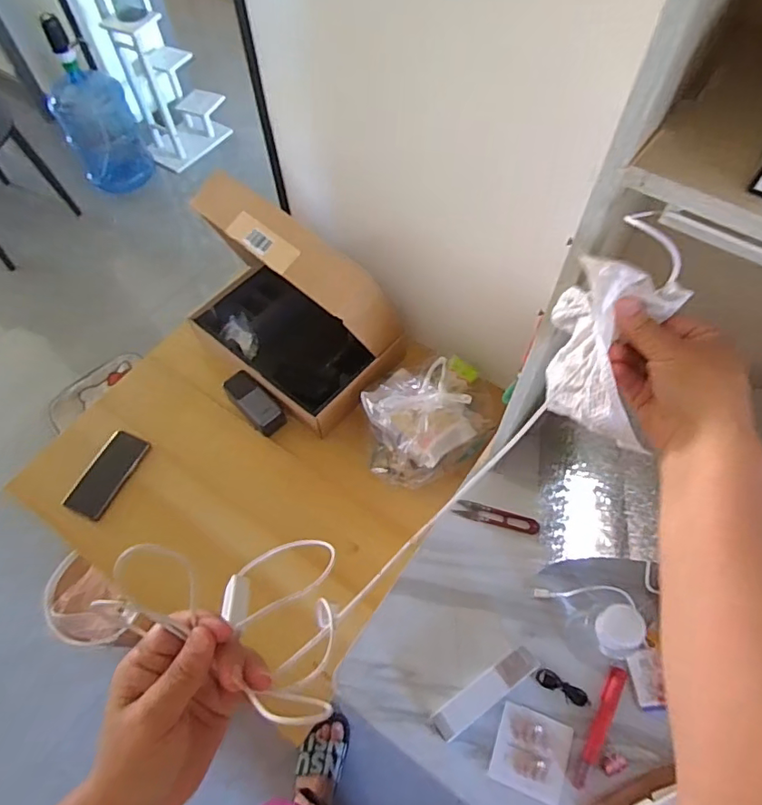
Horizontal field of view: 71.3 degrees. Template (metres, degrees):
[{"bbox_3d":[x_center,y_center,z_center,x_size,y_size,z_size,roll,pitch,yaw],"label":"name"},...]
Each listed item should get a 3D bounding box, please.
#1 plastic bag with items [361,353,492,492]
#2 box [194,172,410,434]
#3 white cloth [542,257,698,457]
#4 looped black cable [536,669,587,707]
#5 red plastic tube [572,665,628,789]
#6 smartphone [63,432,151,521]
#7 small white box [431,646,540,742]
[{"bbox_3d":[0.083,0.023,0.916,0.215,0.095,0.201,-8,60,-3],"label":"plastic bag with items"},{"bbox_3d":[-0.173,-0.181,0.951,0.372,0.303,0.230,38,68,21],"label":"box"},{"bbox_3d":[0.157,-0.036,0.371,0.079,0.086,0.110,21,63,13],"label":"white cloth"},{"bbox_3d":[0.209,0.330,0.614,0.056,0.010,0.021,30,65,17],"label":"looped black cable"},{"bbox_3d":[0.247,0.363,0.595,0.019,0.013,0.131,26,64,15],"label":"red plastic tube"},{"bbox_3d":[-0.491,0.128,0.955,0.073,0.007,0.158,25,65,7],"label":"smartphone"},{"bbox_3d":[0.118,0.332,0.610,0.133,0.041,0.030,-30,64,-15],"label":"small white box"}]

